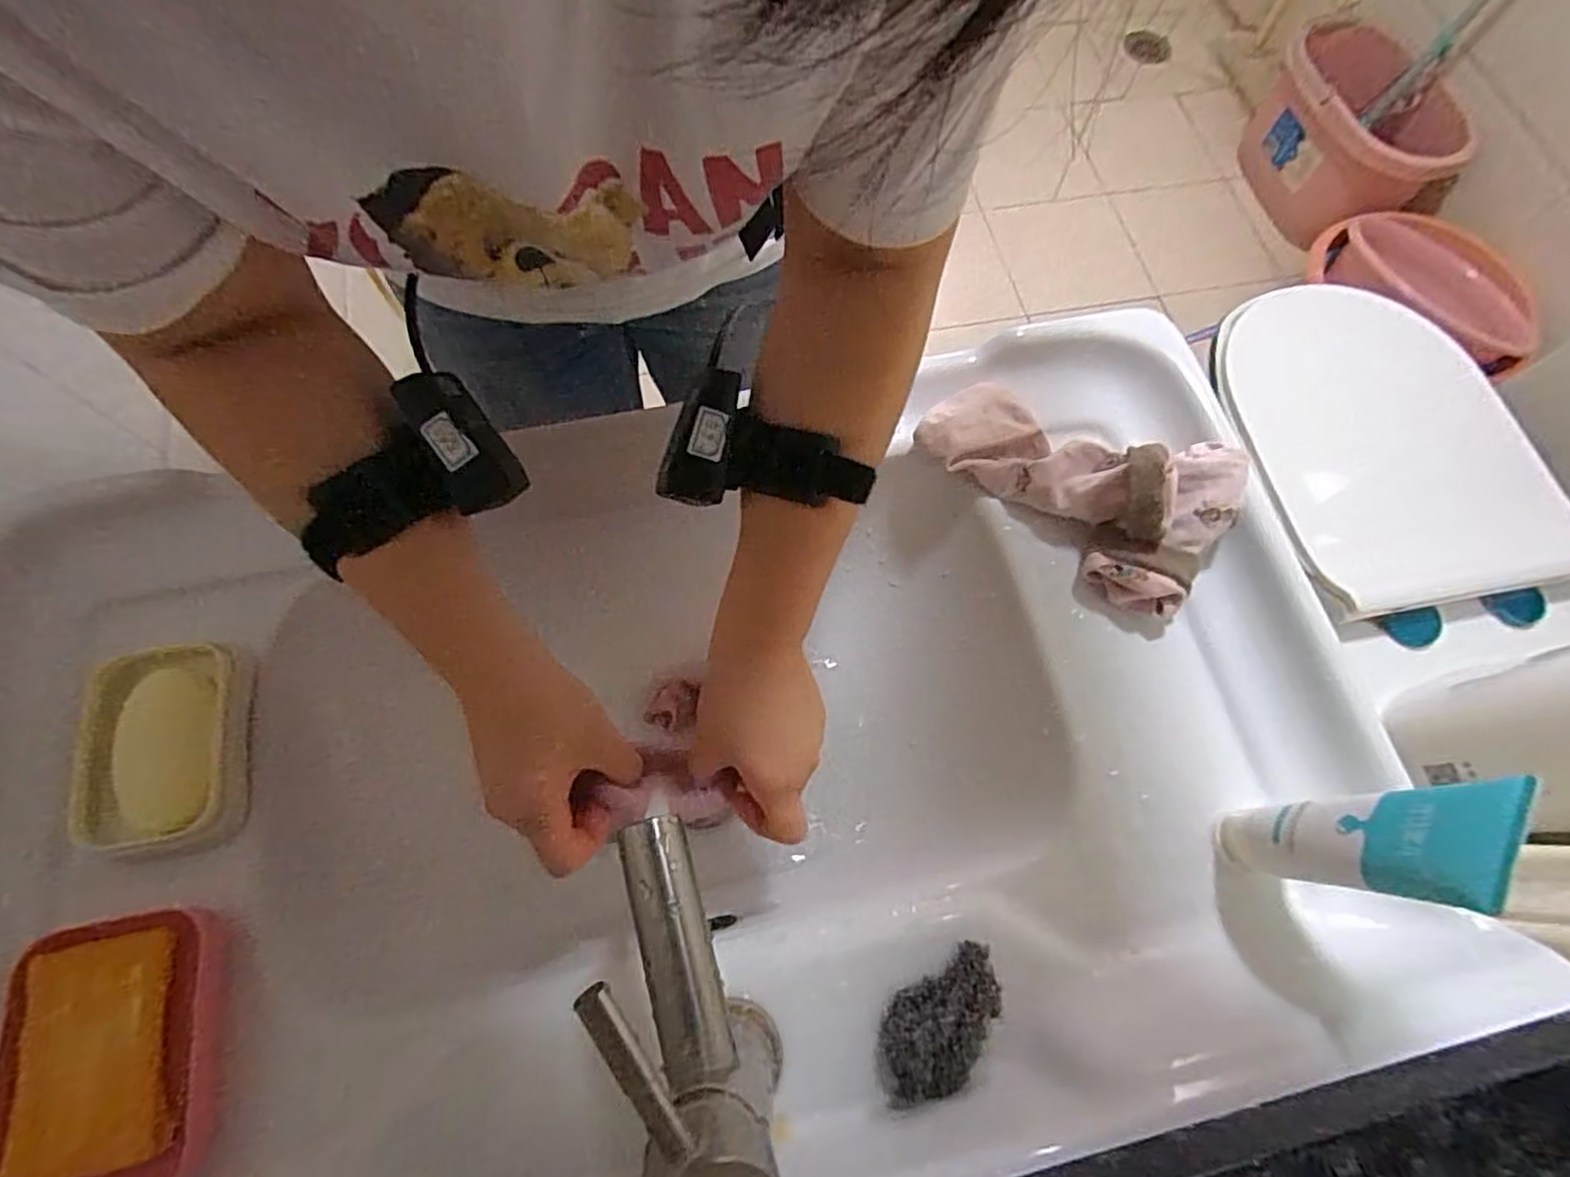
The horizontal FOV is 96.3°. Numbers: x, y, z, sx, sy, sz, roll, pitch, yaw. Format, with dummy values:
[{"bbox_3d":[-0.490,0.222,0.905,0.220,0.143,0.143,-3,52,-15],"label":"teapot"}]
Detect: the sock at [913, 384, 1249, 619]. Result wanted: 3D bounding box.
[{"bbox_3d":[0.198,-0.081,0.478,0.200,0.073,0.121,37,73,10],"label":"sock"}]

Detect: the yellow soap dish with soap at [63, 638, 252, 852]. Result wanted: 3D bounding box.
[{"bbox_3d":[-0.362,0.091,0.409,0.081,0.022,0.109,-9,71,-6],"label":"yellow soap dish with soap"}]

